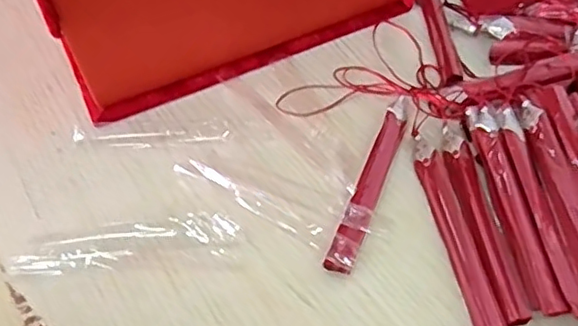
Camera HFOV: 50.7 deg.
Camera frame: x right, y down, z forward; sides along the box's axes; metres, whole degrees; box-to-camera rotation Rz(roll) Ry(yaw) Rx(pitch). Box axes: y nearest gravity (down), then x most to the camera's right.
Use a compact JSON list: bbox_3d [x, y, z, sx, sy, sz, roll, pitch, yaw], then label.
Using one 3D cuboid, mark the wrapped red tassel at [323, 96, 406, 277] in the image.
[{"bbox_3d":[0.044,0.009,0.320,0.014,0.010,0.110,18,59,14],"label":"wrapped red tassel"}]

